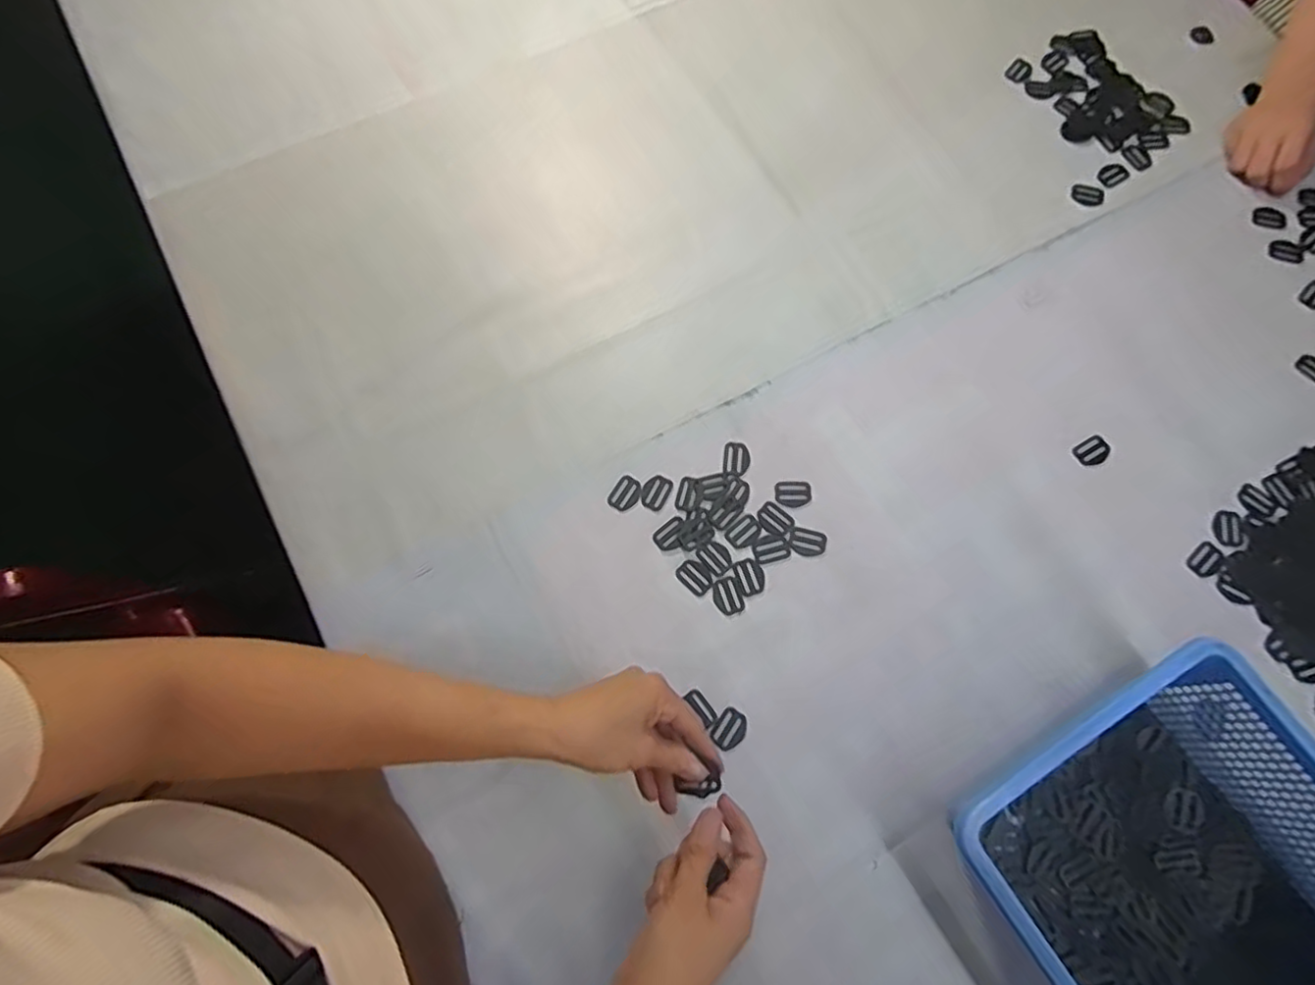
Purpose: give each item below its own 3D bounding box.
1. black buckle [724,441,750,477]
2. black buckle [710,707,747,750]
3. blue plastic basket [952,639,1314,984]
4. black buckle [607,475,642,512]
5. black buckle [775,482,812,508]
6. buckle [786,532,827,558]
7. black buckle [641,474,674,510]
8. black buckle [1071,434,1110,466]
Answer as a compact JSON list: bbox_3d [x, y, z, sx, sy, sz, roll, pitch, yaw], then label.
[{"bbox_3d":[0.075,-0.032,0.591,0.024,0.004,0.034,7,76,3],"label":"black buckle"},{"bbox_3d":[0.060,0.197,0.522,0.025,0.005,0.031,33,79,9],"label":"black buckle"},{"bbox_3d":[0.375,0.290,0.439,0.243,0.113,0.297,-31,77,-6],"label":"blue plastic basket"},{"bbox_3d":[-0.029,0.001,0.580,0.025,0.004,0.033,34,79,10],"label":"black buckle"},{"bbox_3d":[0.126,0.001,0.579,0.033,0.004,0.024,0,75,1],"label":"black buckle"},{"bbox_3d":[0.134,0.046,0.564,0.034,0.004,0.022,7,76,3],"label":"buckle"},{"bbox_3d":[0.000,0.000,0.581,0.025,0.004,0.033,31,78,9],"label":"black buckle"},{"bbox_3d":[0.406,-0.039,0.583,0.033,0.004,0.025,-30,77,-6],"label":"black buckle"}]

